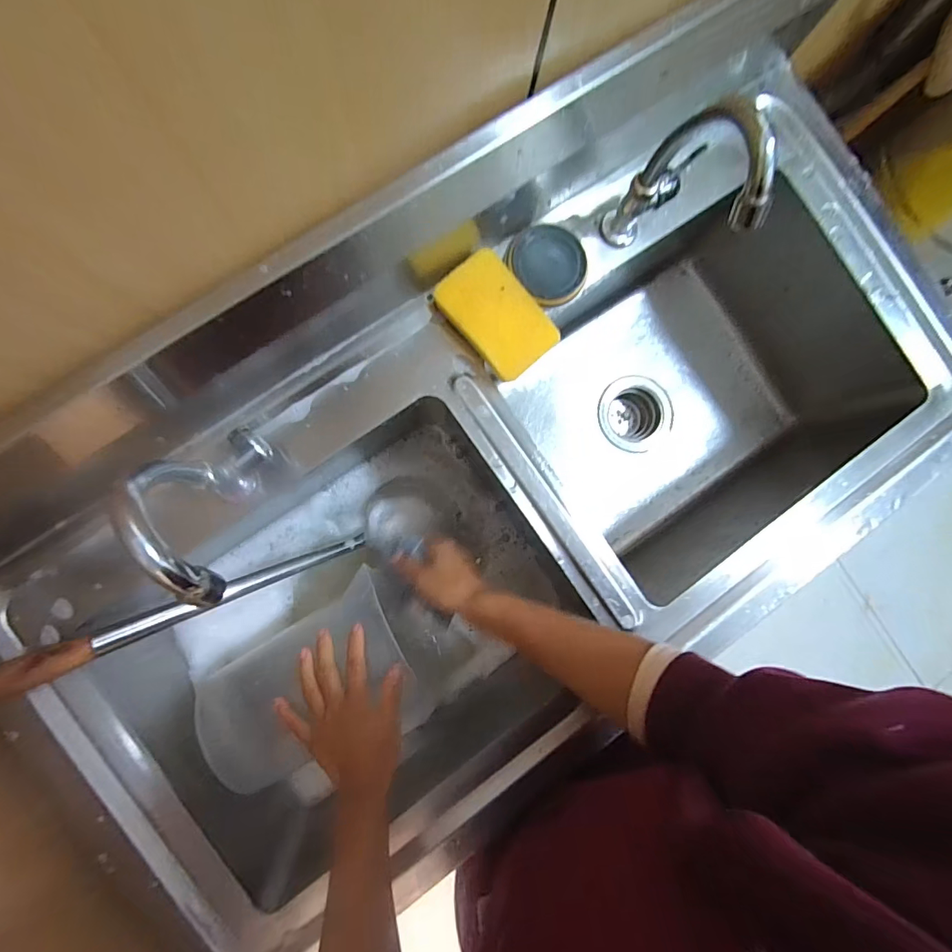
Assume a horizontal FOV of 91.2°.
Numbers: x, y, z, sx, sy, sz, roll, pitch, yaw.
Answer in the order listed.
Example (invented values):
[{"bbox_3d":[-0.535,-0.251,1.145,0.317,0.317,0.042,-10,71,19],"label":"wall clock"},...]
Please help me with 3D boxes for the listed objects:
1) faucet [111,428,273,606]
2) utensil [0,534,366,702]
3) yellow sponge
[{"bbox_3d":[-0.188,0.023,0.338,0.044,0.190,0.115,-9,88,-6],"label":"faucet"},{"bbox_3d":[-0.279,0.129,0.462,0.366,0.028,0.025,-20,89,-41],"label":"utensil"},{"bbox_3d":[0.019,-0.151,0.446,0.072,0.030,0.111,-41,91,-6],"label":"yellow sponge"}]

